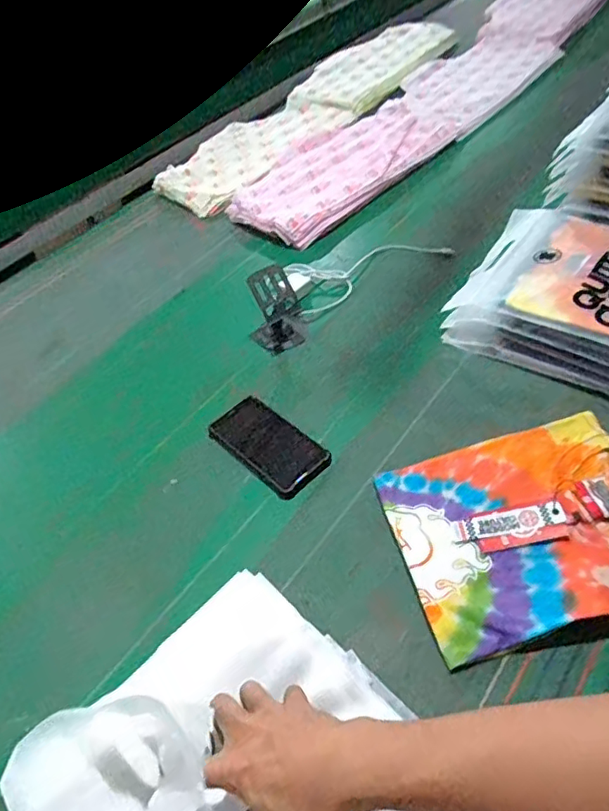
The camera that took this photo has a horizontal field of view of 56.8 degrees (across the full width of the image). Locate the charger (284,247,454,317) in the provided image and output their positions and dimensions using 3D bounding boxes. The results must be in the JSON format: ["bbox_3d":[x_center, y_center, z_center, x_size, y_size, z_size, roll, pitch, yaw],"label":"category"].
[{"bbox_3d":[0.111,-0.226,0.910,0.272,0.025,0.130,-12,49,-4],"label":"charger"}]

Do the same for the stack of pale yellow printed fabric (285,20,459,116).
[{"bbox_3d":[0.189,-0.918,1.501,0.261,0.026,0.574,20,55,25],"label":"stack of pale yellow printed fabric"}]

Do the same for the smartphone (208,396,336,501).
[{"bbox_3d":[-0.047,0.048,0.716,0.081,0.011,0.163,-38,56,-24],"label":"smartphone"}]

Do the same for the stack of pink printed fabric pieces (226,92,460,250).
[{"bbox_3d":[0.090,-0.498,1.139,0.245,0.029,0.512,33,60,29],"label":"stack of pink printed fabric pieces"}]

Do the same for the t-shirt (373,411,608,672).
[{"bbox_3d":[0.228,0.124,0.584,0.254,0.034,0.217,-13,49,-4],"label":"t-shirt"}]

